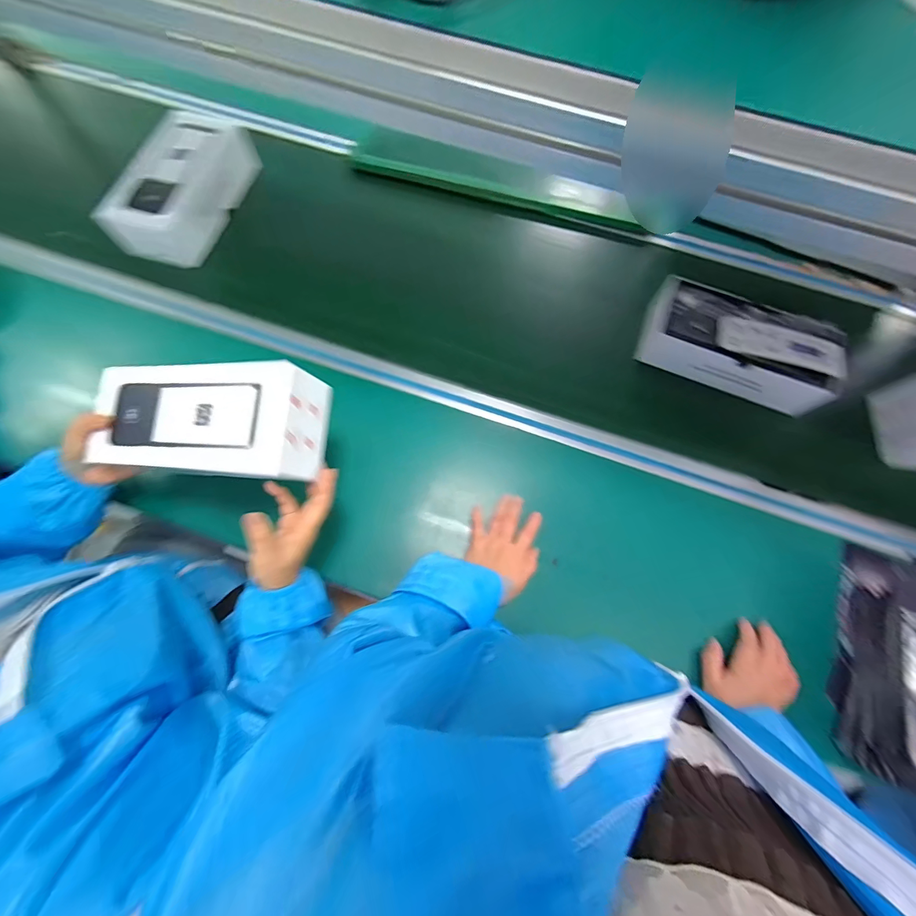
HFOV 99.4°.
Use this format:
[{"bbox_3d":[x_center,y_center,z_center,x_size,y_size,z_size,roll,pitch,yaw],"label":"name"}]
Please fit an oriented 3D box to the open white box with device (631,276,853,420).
[{"bbox_3d":[0.442,-0.178,0.620,0.275,0.080,0.128,23,70,8],"label":"open white box with device"}]

